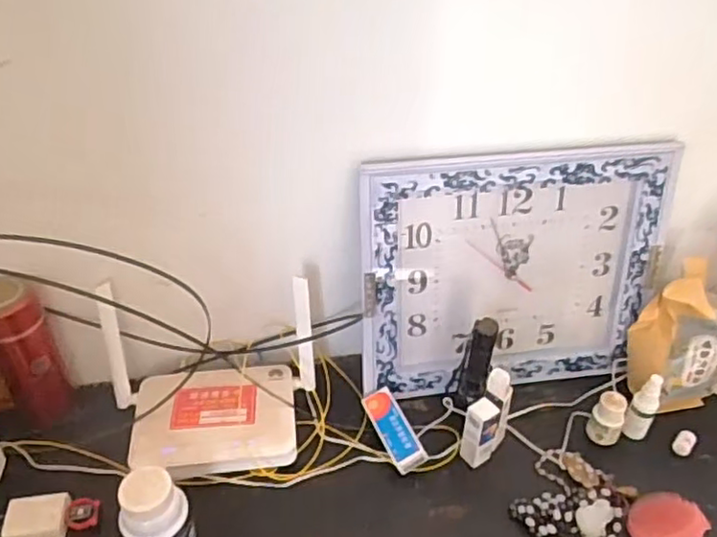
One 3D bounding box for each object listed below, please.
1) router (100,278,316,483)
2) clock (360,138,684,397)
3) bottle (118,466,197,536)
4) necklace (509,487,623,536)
[{"bbox_3d":[-0.176,0.132,0.769,0.251,0.149,0.172,-4,39,-6],"label":"router"},{"bbox_3d":[0.195,0.007,0.813,0.385,0.310,0.031,-6,27,-7],"label":"clock"},{"bbox_3d":[-0.203,0.255,0.656,0.069,0.109,0.057,-21,44,-25],"label":"bottle"},{"bbox_3d":[0.232,0.277,0.715,0.114,0.017,0.067,-2,39,-3],"label":"necklace"}]

